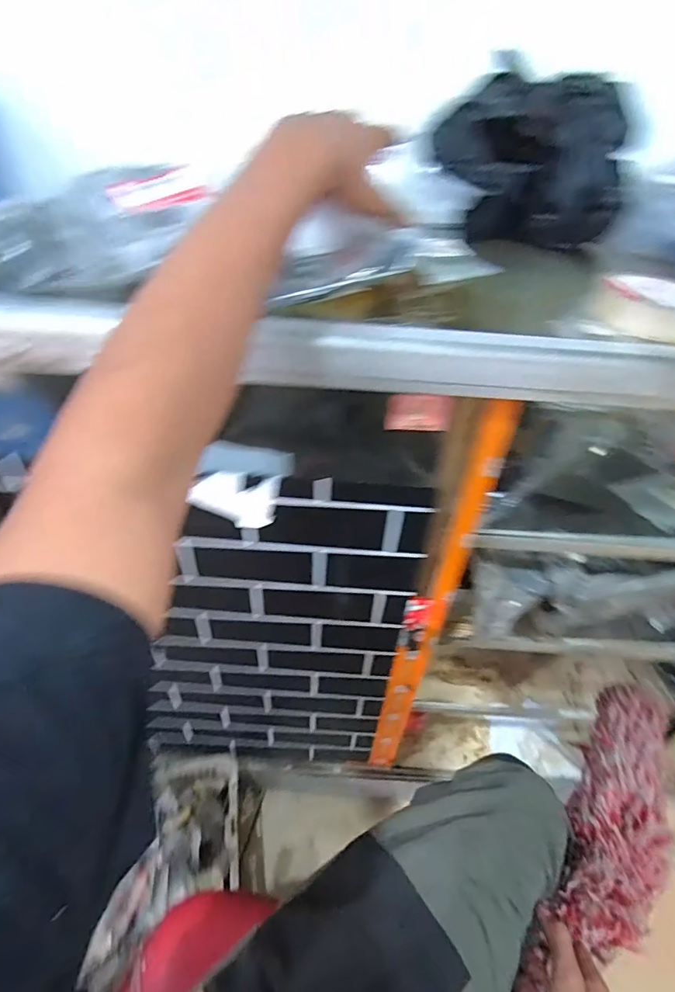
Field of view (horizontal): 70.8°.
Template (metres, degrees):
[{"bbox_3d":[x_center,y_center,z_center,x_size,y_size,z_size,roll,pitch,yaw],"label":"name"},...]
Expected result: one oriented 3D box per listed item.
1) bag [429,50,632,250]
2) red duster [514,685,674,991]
[{"bbox_3d":[0.212,-0.365,0.517,0.189,0.146,0.125,20,44,18],"label":"bag"},{"bbox_3d":[0.266,0.374,0.479,0.100,0.067,0.492,31,44,27],"label":"red duster"}]

